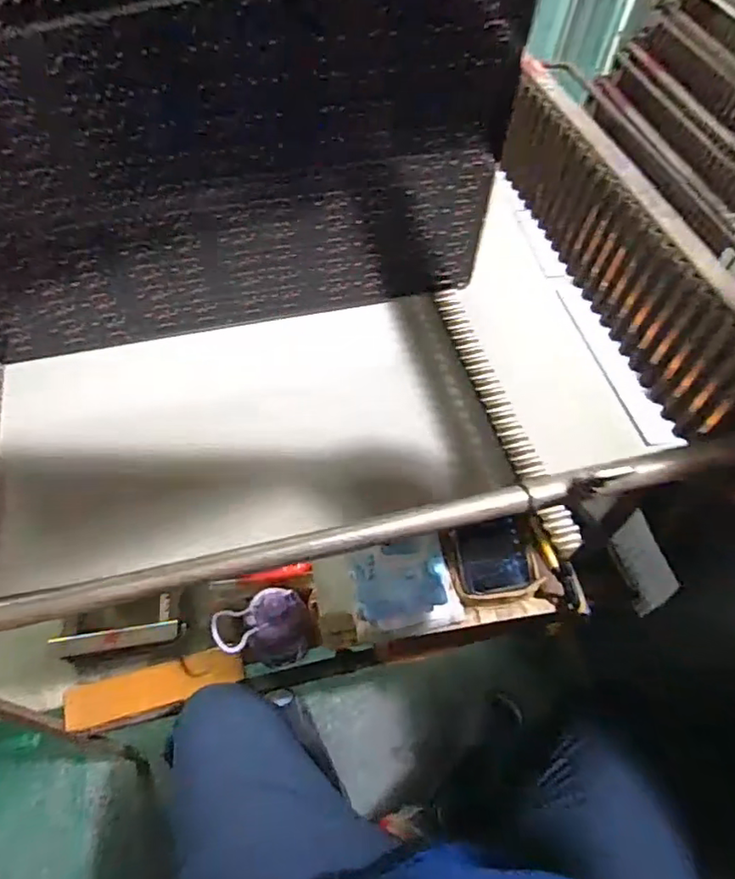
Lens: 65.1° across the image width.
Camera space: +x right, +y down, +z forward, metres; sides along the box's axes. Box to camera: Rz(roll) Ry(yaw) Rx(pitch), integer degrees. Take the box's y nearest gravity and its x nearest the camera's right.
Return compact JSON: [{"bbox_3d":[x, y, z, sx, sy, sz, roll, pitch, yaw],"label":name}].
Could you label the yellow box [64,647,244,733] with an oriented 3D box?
[{"bbox_3d":[-0.307,0.360,0.840,0.240,0.035,0.060,-14,59,-10],"label":"yellow box"}]

